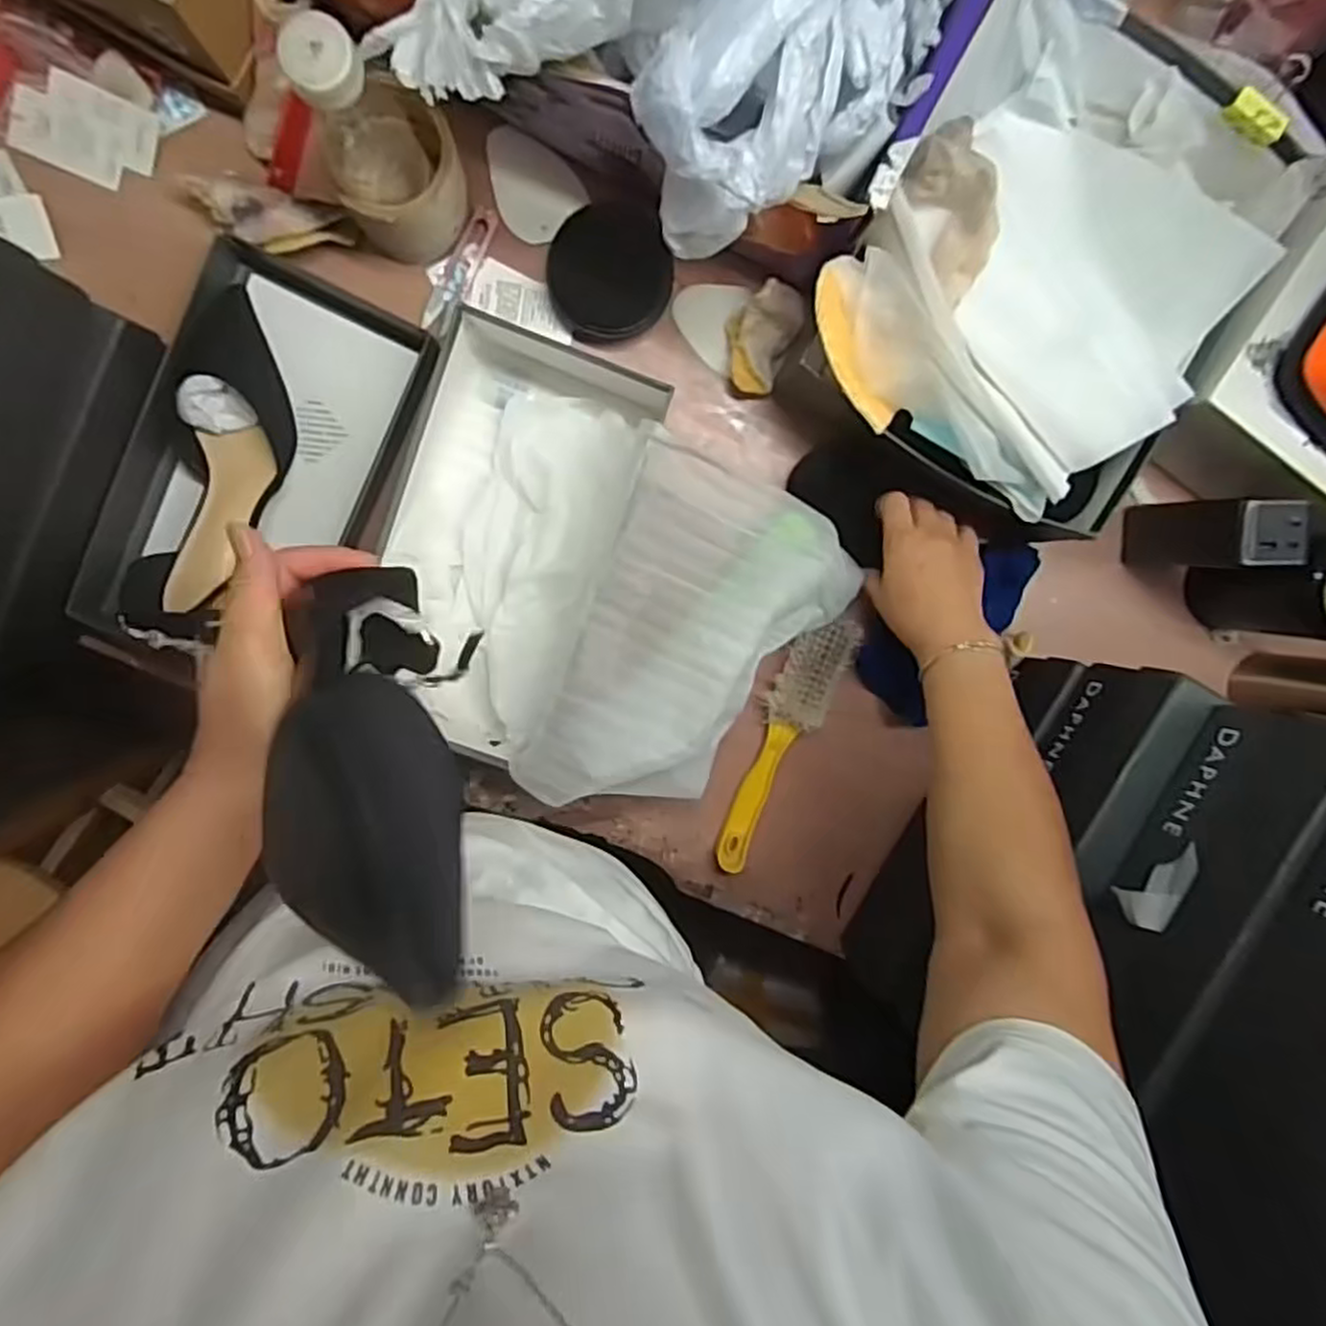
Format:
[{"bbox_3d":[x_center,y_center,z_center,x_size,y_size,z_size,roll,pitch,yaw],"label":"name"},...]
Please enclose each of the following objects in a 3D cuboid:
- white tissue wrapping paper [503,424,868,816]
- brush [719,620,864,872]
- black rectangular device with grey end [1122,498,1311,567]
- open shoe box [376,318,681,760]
[{"bbox_3d":[0.015,-0.008,0.559,0.189,0.049,0.266,27,95,-8],"label":"white tissue wrapping paper"},{"bbox_3d":[0.093,0.066,0.635,0.050,0.030,0.224,27,95,-8],"label":"brush"},{"bbox_3d":[0.429,-0.098,0.594,0.059,0.131,0.057,0,98,-5],"label":"black rectangular device with grey end"},{"bbox_3d":[-0.127,-0.094,0.577,0.165,0.075,0.295,23,95,-7],"label":"open shoe box"}]

